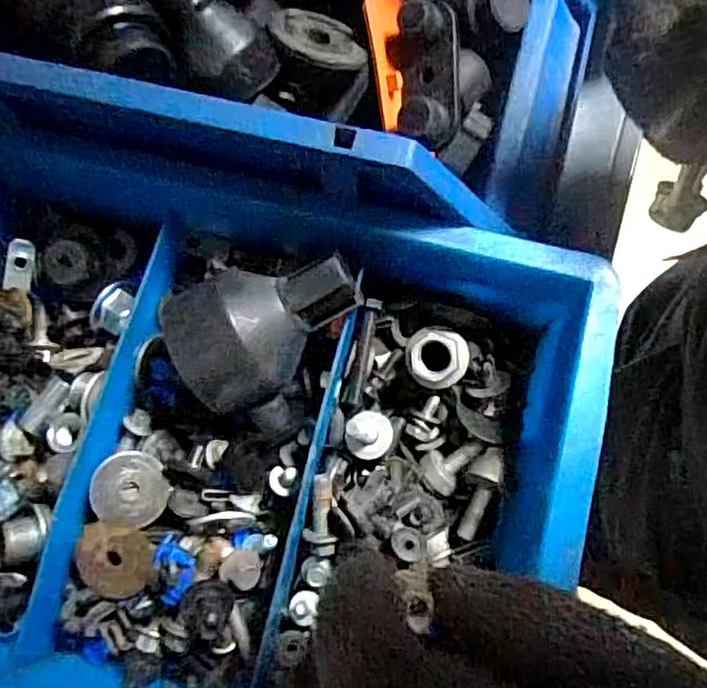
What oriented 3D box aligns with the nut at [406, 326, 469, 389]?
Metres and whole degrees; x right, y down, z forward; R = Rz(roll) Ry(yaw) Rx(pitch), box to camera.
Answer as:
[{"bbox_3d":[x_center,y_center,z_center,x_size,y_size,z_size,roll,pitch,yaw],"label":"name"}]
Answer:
[{"bbox_3d":[0.035,0.006,0.270,0.025,0.011,0.025,8,78,3],"label":"nut"}]

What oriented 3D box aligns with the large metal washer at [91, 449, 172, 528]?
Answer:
[{"bbox_3d":[-0.087,0.057,0.256,0.029,0.004,0.028,9,73,-30],"label":"large metal washer"}]

